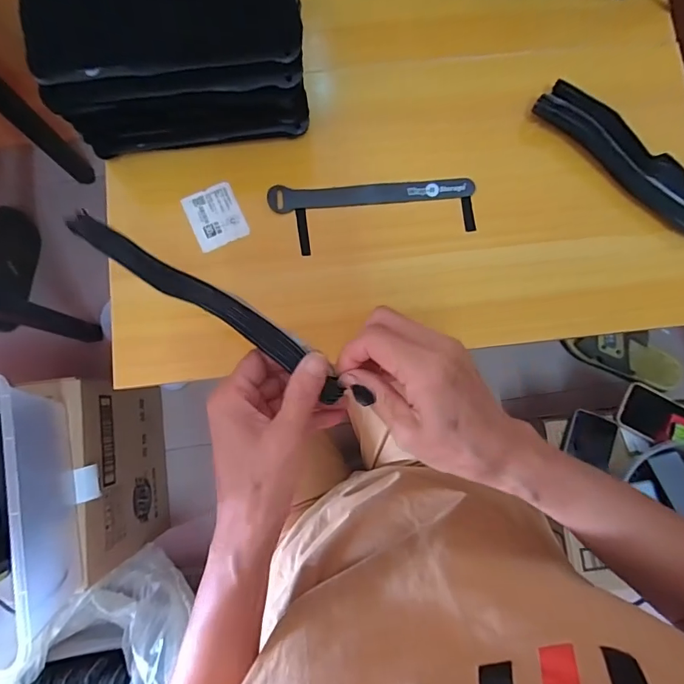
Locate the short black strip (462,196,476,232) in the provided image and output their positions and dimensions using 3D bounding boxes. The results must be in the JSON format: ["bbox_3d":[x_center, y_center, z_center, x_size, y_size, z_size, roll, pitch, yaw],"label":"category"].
[{"bbox_3d":[0.124,-0.125,0.426,0.010,0.004,0.033,-7,83,-2],"label":"short black strip"}]

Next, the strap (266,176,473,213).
[{"bbox_3d":[0.029,-0.145,0.426,0.196,0.010,0.022,-5,83,-2],"label":"strap"}]

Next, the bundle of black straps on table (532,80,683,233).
[{"bbox_3d":[0.274,-0.181,0.414,0.192,0.029,0.053,35,83,3],"label":"bundle of black straps on table"}]

